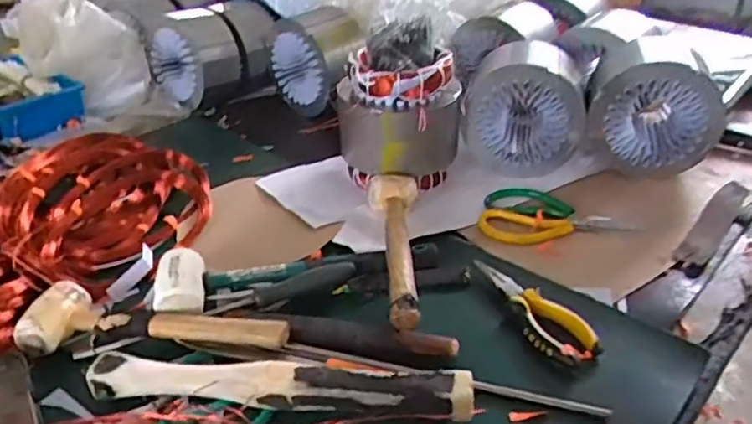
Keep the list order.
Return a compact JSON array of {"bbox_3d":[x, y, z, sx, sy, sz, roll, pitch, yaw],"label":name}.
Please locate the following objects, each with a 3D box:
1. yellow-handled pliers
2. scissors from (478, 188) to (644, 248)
[{"bbox_3d":[0.157,0.093,0.634,0.054,0.014,0.153,-15,37,-15],"label":"yellow-handled pliers"},{"bbox_3d":[0.216,0.004,0.792,0.176,0.026,0.083,-3,45,3],"label":"scissors"}]

